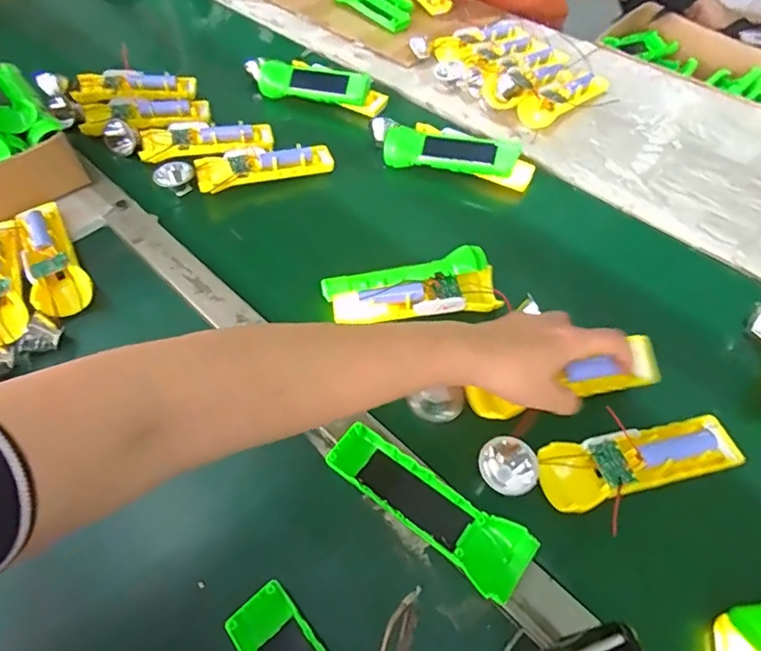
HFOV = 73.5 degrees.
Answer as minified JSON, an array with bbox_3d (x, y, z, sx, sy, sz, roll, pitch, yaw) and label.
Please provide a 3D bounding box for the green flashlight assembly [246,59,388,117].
[{"bbox_3d":[-0.095,-0.351,0.730,0.211,0.040,0.069,15,54,9],"label":"green flashlight assembly"}]

